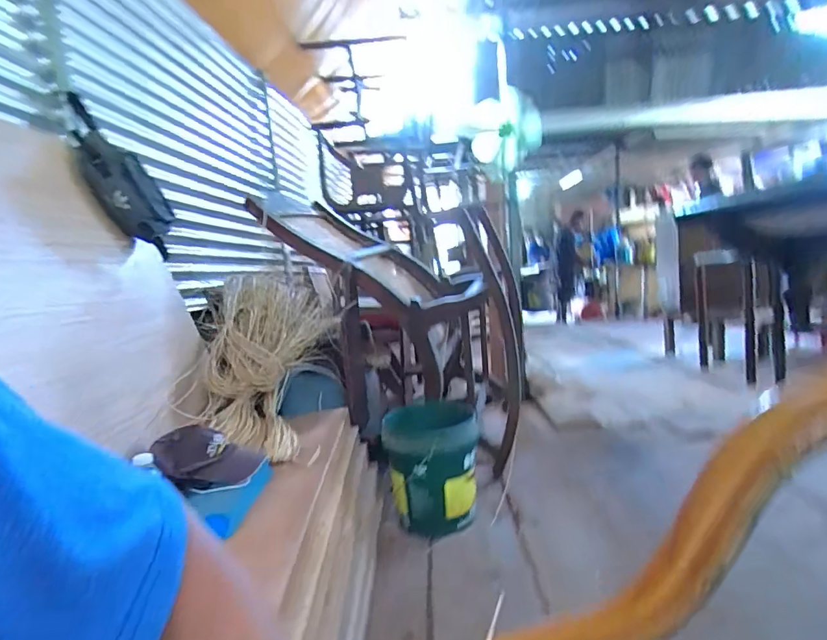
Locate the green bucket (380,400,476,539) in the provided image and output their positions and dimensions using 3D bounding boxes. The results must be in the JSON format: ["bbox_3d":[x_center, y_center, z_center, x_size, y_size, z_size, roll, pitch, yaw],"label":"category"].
[{"bbox_3d":[0.058,0.456,1.477,0.287,0.339,0.275,-4,7,3],"label":"green bucket"}]

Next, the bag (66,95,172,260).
[{"bbox_3d":[-0.845,-0.427,1.299,0.130,0.494,0.166,-30,4,8],"label":"bag"}]

